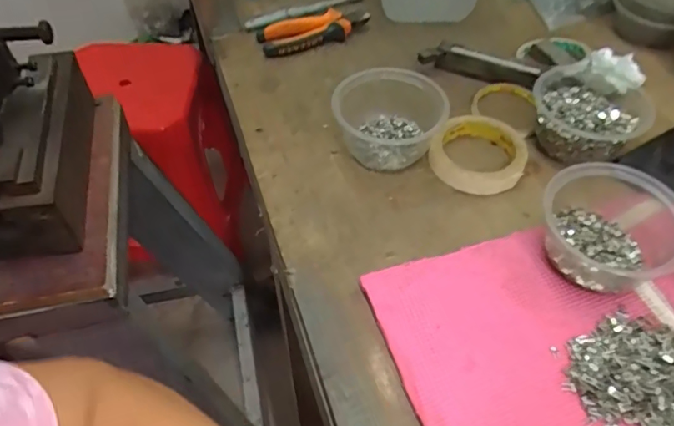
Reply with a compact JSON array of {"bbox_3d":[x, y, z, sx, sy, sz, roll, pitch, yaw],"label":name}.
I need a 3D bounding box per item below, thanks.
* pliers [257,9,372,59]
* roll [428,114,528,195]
[{"bbox_3d":[-0.028,-0.239,0.695,0.148,0.019,0.064,-17,52,-11],"label":"pliers"},{"bbox_3d":[0.148,-0.062,0.560,0.092,0.024,0.094,-1,51,1],"label":"roll"}]

